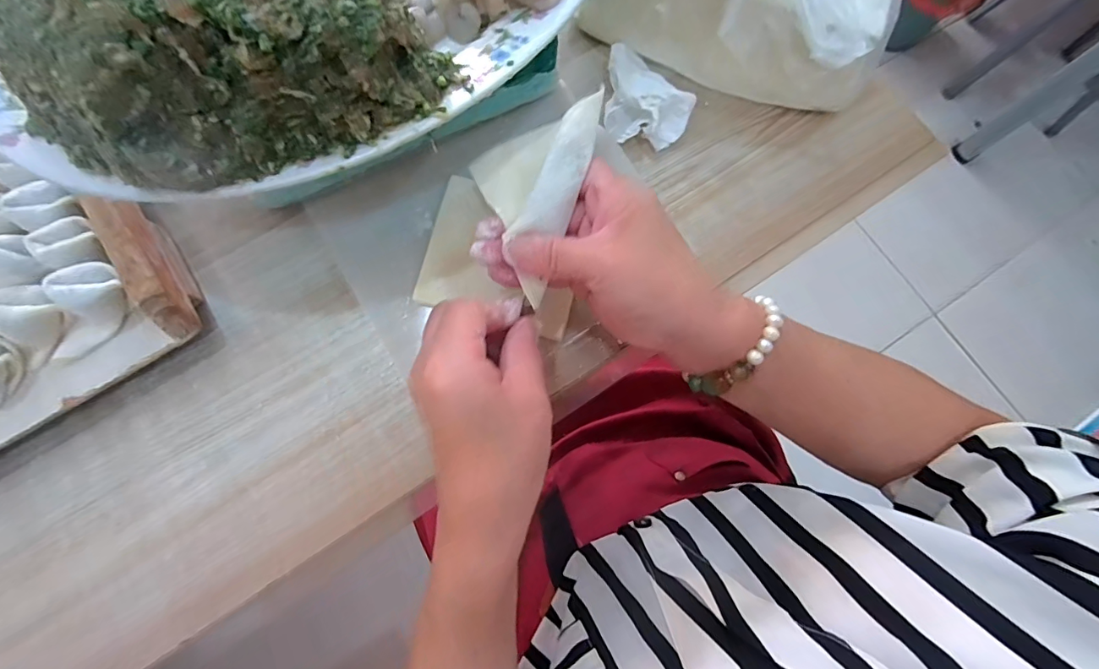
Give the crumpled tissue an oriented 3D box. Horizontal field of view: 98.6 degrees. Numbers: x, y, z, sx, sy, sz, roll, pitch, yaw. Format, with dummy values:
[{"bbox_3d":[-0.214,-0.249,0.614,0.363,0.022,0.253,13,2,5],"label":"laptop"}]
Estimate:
[{"bbox_3d":[0.069,-0.164,0.333,0.059,0.029,0.057,10,76,1],"label":"crumpled tissue"}]

